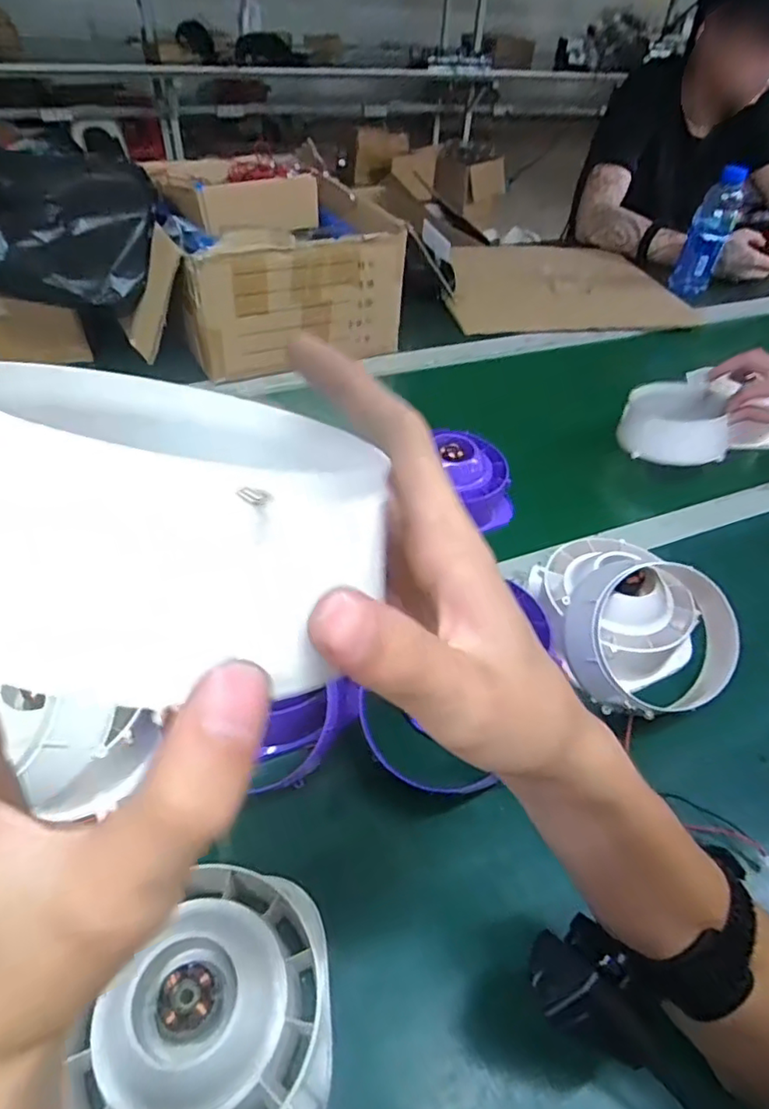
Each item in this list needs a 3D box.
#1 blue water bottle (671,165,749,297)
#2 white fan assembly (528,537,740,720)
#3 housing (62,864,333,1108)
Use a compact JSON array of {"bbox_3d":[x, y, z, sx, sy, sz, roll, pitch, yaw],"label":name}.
[{"bbox_3d":[0.608,-0.601,1.111,0.077,0.201,0.073,24,49,18],"label":"blue water bottle"},{"bbox_3d":[0.209,0.050,0.507,0.127,0.096,0.180,-8,47,-12],"label":"white fan assembly"},{"bbox_3d":[-0.091,0.243,0.314,0.119,0.073,0.127,2,46,-2],"label":"housing"}]

